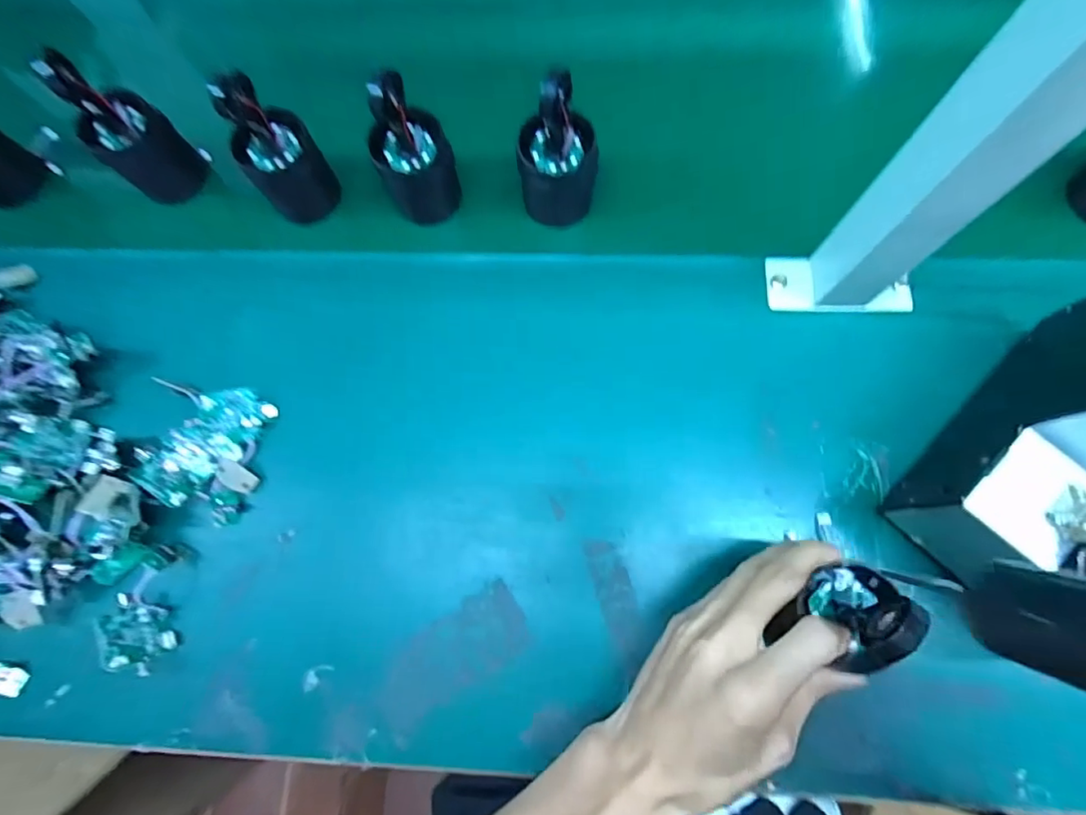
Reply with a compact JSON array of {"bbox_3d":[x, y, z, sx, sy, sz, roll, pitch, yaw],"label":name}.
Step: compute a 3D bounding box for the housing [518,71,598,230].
[{"bbox_3d":[0.011,-0.177,0.360,0.056,0.101,0.056,6,77,4],"label":"housing"}]

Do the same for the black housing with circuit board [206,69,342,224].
[{"bbox_3d":[-0.192,-0.184,0.380,0.052,0.112,0.048,-1,76,2],"label":"black housing with circuit board"}]

